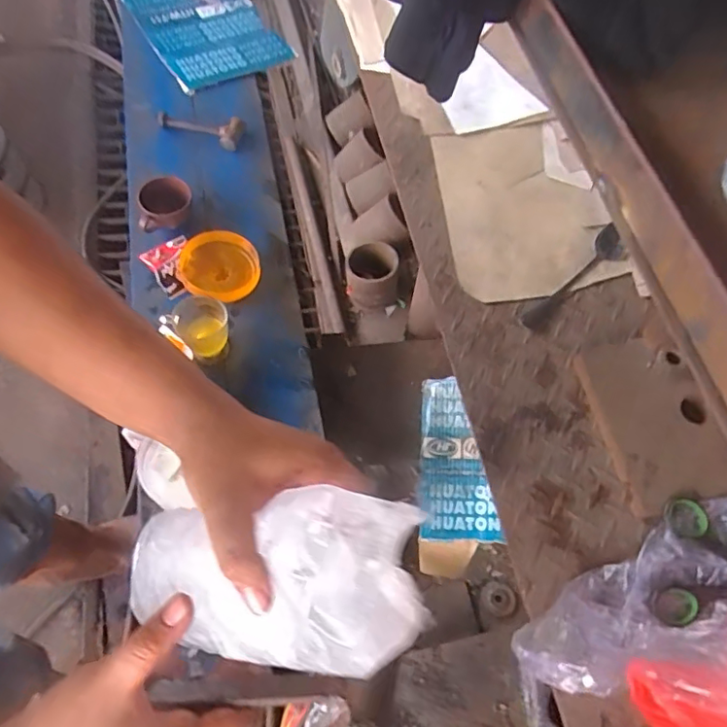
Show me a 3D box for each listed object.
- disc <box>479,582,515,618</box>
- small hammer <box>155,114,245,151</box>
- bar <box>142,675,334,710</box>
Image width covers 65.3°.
[{"bbox_3d":[0.288,0.514,1.231,0.074,0.022,0.068,1,63,-1],"label":"disc"},{"bbox_3d":[-0.320,-0.461,1.092,0.180,0.039,0.047,17,64,7],"label":"small hammer"},{"bbox_3d":[-0.078,0.205,0.356,0.115,0.005,0.015,-7,62,11],"label":"bar"}]

